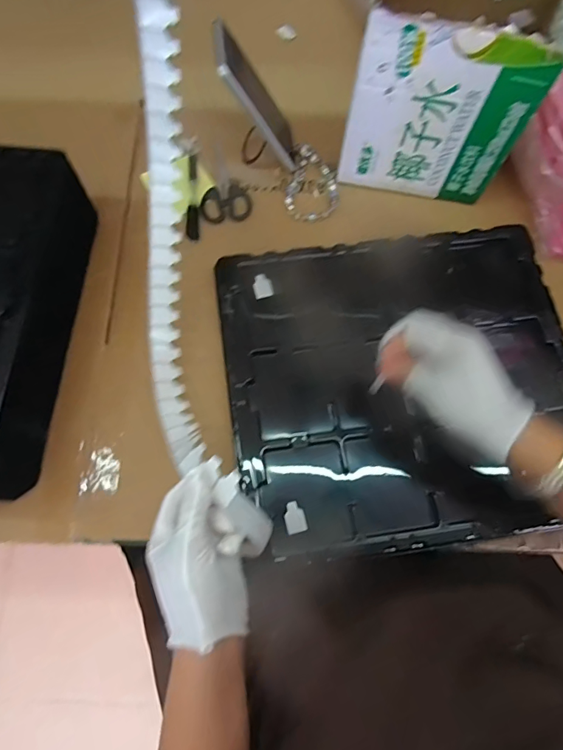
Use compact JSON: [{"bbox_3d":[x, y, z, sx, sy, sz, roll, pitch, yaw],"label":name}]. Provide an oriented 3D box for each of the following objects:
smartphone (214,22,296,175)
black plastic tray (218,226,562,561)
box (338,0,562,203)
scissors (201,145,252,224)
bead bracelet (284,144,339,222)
[{"bbox_3d":[-0.025,-0.313,0.520,0.010,0.176,0.081,-12,75,23],"label":"smartphone"},{"bbox_3d":[0.130,0.004,0.485,0.363,0.033,0.324,-7,71,-4],"label":"black plastic tray"},{"bbox_3d":[0.181,-0.329,0.502,0.185,0.197,0.146,12,71,5],"label":"box"},{"bbox_3d":[-0.073,-0.243,0.576,0.061,0.016,0.103,-6,74,-4],"label":"scissors"},{"bbox_3d":[0.038,-0.245,0.573,0.064,0.014,0.105,2,74,-2],"label":"bead bracelet"}]

